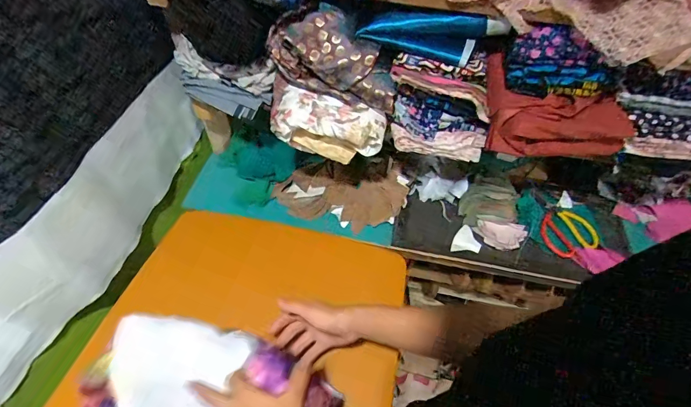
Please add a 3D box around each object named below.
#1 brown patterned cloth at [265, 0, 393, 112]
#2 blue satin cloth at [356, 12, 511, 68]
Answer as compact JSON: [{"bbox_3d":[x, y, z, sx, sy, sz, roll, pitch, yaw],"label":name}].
[{"bbox_3d":[-0.019,-0.242,0.642,0.213,0.130,0.064,9,52,7],"label":"brown patterned cloth"},{"bbox_3d":[0.138,-0.275,0.618,0.230,0.073,0.031,10,52,7],"label":"blue satin cloth"}]

